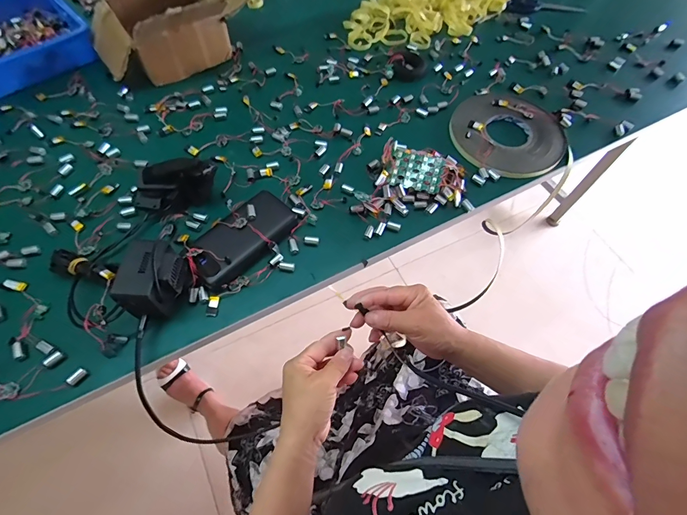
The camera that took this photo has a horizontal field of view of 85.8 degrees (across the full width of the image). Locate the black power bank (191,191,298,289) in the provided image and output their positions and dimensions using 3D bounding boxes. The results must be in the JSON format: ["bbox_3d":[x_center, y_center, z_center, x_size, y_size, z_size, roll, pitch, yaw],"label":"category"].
[{"bbox_3d":[-0.137,-0.029,0.513,0.076,0.033,0.150,41,67,16],"label":"black power bank"}]

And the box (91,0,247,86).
[{"bbox_3d":[-0.300,-0.435,0.659,0.288,0.140,0.216,-25,67,-16],"label":"box"}]

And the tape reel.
[{"bbox_3d":[0.288,-0.222,0.639,0.186,0.011,0.195,2,62,-3],"label":"tape reel"}]

